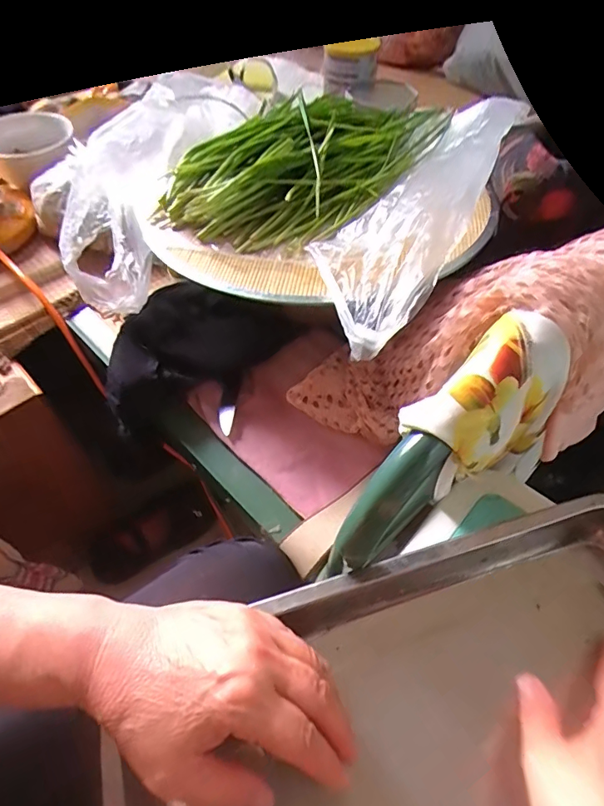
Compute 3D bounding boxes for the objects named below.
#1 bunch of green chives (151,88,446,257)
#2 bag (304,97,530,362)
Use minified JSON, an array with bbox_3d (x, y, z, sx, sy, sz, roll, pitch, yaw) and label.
[{"bbox_3d":[0.007,-0.258,0.496,0.187,0.051,0.306,34,60,22],"label":"bunch of green chives"},{"bbox_3d":[0.098,-0.179,0.412,0.116,0.077,0.317,26,73,17],"label":"bag"}]

